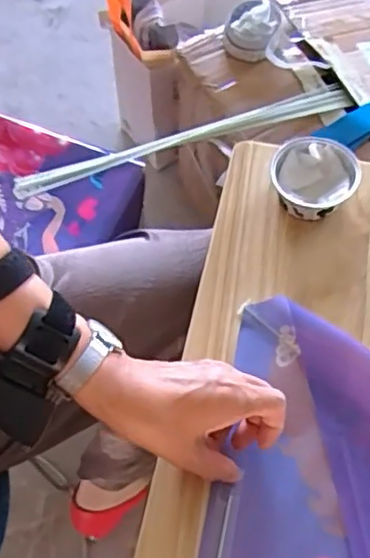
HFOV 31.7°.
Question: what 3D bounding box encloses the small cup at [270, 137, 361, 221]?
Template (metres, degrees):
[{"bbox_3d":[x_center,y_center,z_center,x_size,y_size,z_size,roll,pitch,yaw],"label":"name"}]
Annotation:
[{"bbox_3d":[0.125,-0.095,0.637,0.083,0.040,0.081,0,62,0],"label":"small cup"}]

